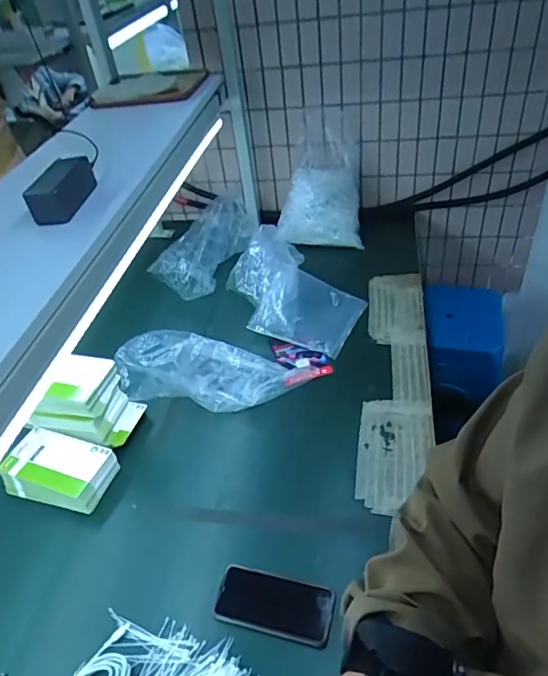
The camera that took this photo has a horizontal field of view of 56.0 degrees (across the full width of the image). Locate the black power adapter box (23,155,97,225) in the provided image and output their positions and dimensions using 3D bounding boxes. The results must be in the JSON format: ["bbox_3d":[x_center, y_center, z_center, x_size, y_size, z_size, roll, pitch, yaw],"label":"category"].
[{"bbox_3d":[-0.320,-0.229,0.782,0.051,0.059,0.129,0,41,10],"label":"black power adapter box"}]

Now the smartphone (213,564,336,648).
[{"bbox_3d":[0.000,0.376,0.731,0.165,0.008,0.079,7,43,16],"label":"smartphone"}]

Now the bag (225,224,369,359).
[{"bbox_3d":[0.052,-0.112,1.237,0.348,0.058,0.269,28,68,22],"label":"bag"}]

